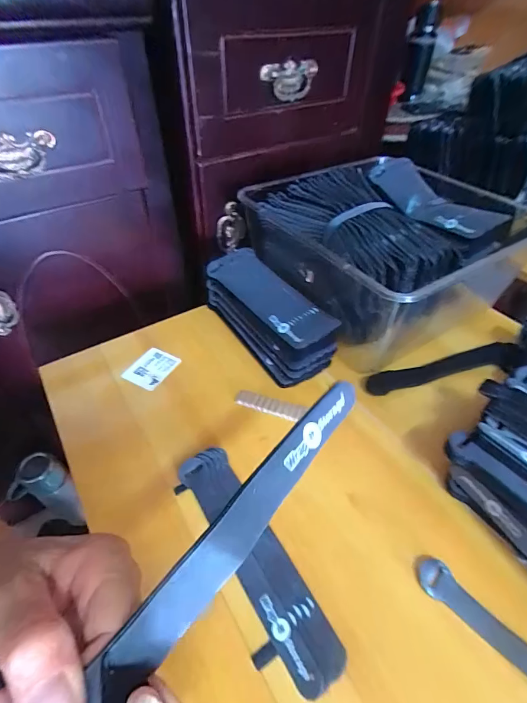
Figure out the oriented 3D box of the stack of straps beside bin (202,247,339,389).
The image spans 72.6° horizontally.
[{"bbox_3d":[0.005,-0.048,0.474,0.079,0.072,0.215,-27,52,-22],"label":"stack of straps beside bin"}]

